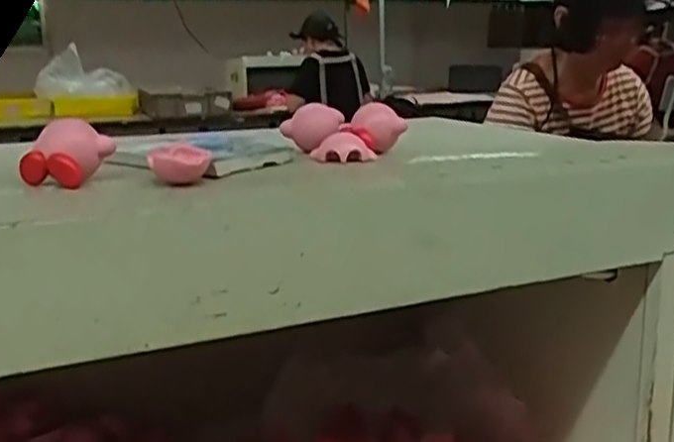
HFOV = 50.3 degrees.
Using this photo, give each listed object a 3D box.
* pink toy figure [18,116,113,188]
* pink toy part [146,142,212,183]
[{"bbox_3d":[-0.125,-0.032,0.333,0.025,0.028,0.032,8,16,28],"label":"pink toy figure"},{"bbox_3d":[-0.073,-0.027,0.336,0.028,0.015,0.033,-2,14,-11],"label":"pink toy part"}]

